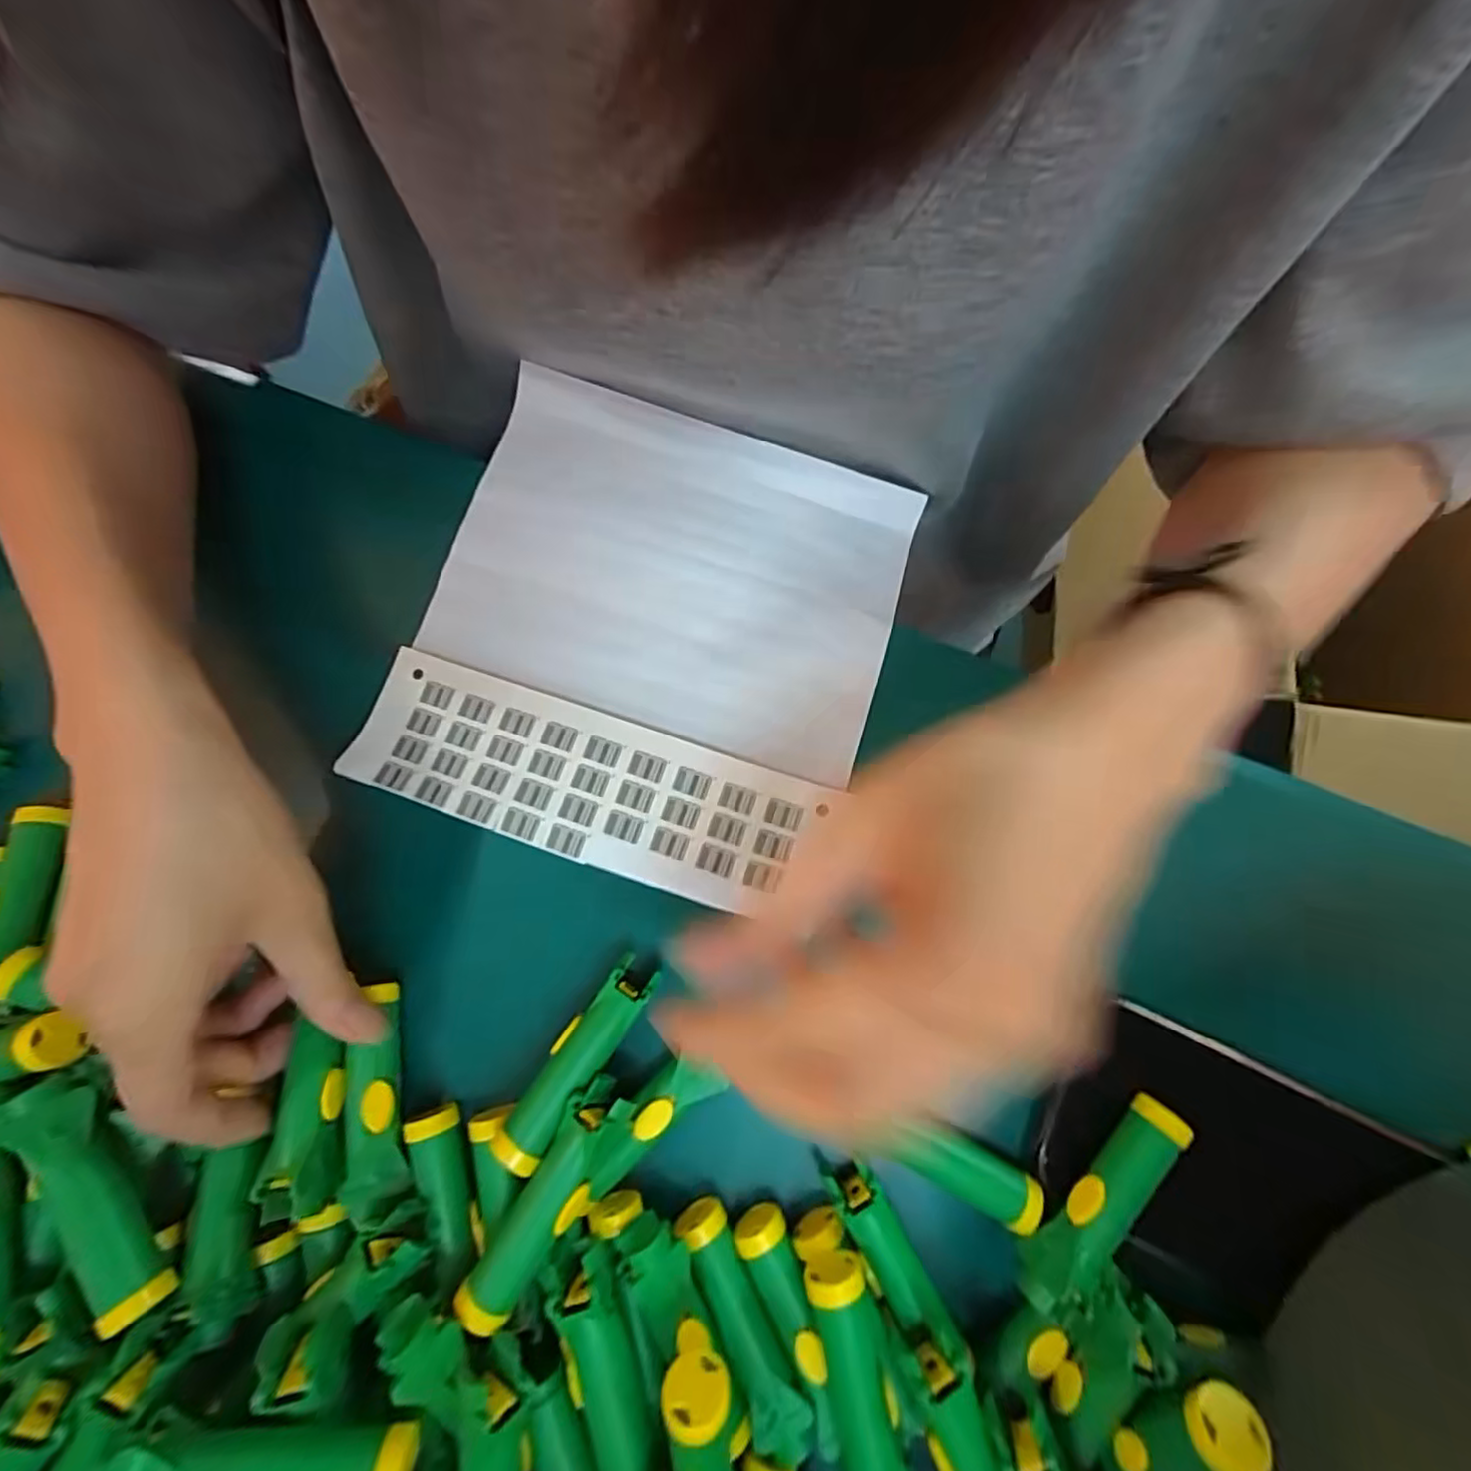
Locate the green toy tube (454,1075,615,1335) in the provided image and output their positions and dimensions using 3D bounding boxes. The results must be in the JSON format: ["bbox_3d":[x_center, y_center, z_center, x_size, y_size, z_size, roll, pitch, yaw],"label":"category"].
[{"bbox_3d":[-0.066,0.164,0.228,0.021,0.024,0.079,30,81,6],"label":"green toy tube"}]

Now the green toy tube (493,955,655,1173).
[{"bbox_3d":[-0.060,0.123,0.245,0.020,0.021,0.079,34,81,6],"label":"green toy tube"}]

